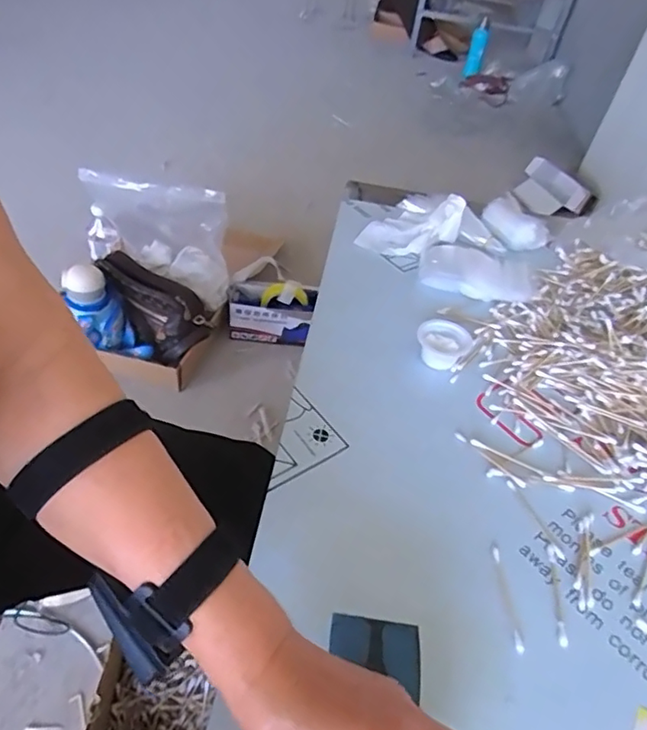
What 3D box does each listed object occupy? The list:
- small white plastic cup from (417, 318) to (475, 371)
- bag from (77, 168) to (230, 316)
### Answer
[{"bbox_3d":[0.123,-0.021,0.566,0.053,0.032,0.047,14,46,7],"label":"small white plastic cup"},{"bbox_3d":[-0.347,-0.280,1.132,0.323,0.257,0.122,9,46,3],"label":"bag"}]

